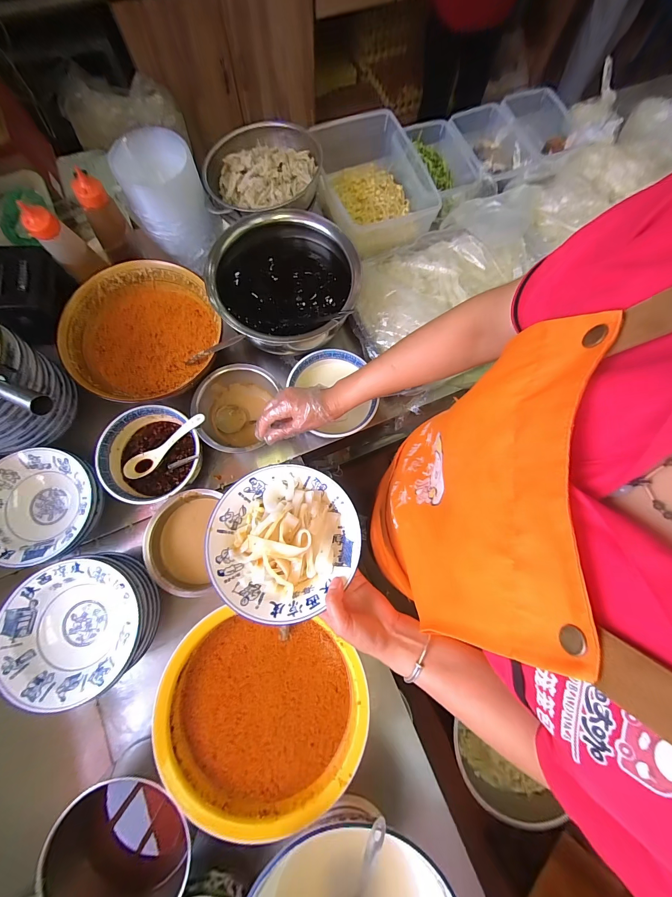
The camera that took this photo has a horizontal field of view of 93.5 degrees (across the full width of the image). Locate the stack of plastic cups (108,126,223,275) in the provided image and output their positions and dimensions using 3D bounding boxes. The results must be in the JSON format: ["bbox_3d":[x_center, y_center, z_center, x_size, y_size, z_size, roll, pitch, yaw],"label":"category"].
[{"bbox_3d":[-0.338,-0.501,0.655,0.139,0.179,0.140,-26,78,-7],"label":"stack of plastic cups"}]

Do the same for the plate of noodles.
[{"bbox_3d":[-0.072,0.119,0.421,0.187,0.039,0.195,0,76,-1],"label":"plate of noodles"}]

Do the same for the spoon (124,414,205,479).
[{"bbox_3d":[-0.324,-0.005,0.602,0.190,0.026,0.038,-34,79,10],"label":"spoon"}]

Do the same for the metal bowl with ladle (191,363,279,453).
[{"bbox_3d":[-0.193,-0.073,0.640,0.162,0.075,0.176,15,77,2],"label":"metal bowl with ladle"}]

